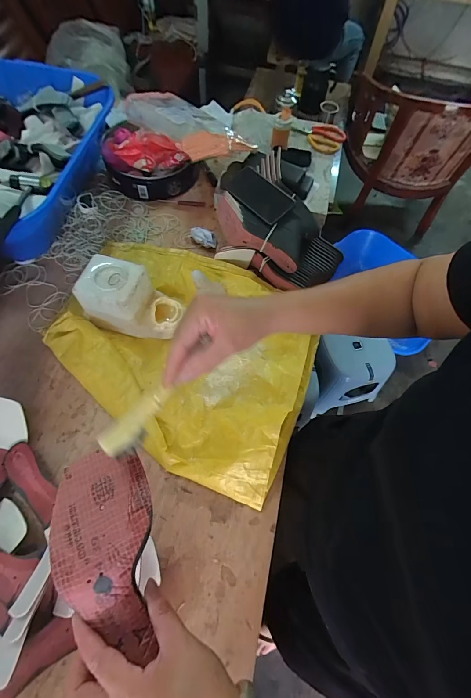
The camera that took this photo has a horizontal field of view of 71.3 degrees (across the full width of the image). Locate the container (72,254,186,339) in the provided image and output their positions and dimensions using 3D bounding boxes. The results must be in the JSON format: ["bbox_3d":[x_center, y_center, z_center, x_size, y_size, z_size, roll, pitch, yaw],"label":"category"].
[{"bbox_3d":[-0.210,-0.098,0.690,0.201,0.123,0.105,15,63,4],"label":"container"}]

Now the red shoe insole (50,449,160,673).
[{"bbox_3d":[-0.116,0.181,0.298,0.083,0.051,0.166,-7,64,-7],"label":"red shoe insole"}]

